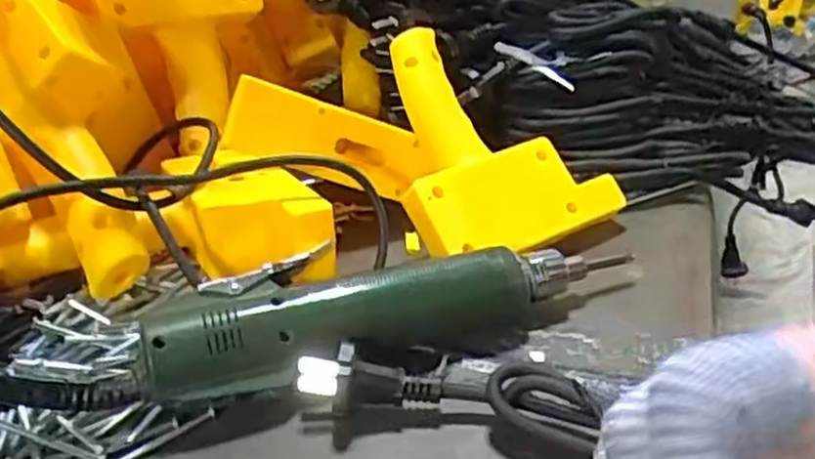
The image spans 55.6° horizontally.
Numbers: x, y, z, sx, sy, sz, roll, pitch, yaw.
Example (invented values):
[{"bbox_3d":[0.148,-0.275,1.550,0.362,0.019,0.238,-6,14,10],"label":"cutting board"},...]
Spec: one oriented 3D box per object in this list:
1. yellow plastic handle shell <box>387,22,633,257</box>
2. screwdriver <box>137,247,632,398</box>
[{"bbox_3d":[0.058,-0.052,0.462,0.130,0.094,0.120,-8,32,-9],"label":"yellow plastic handle shell"},{"bbox_3d":[-0.004,0.042,0.373,0.238,0.042,0.042,-12,33,-15],"label":"screwdriver"}]

